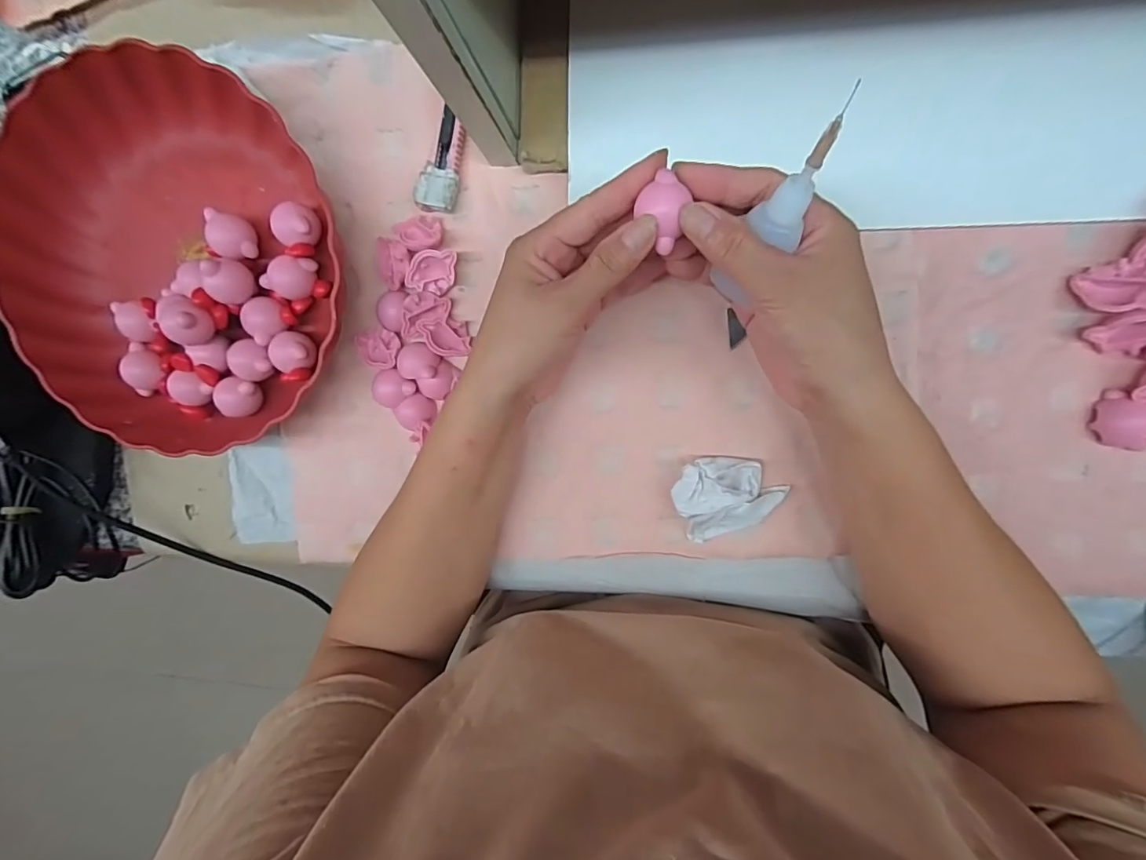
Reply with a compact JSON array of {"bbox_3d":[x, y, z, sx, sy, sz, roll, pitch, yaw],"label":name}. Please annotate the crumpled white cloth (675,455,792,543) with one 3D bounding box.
[{"bbox_3d":[0.098,0.040,0.315,0.064,0.021,0.051,-21,91,10],"label":"crumpled white cloth"}]

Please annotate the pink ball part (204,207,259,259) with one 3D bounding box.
[{"bbox_3d":[-0.229,-0.130,0.334,0.031,0.021,0.028,25,98,6],"label":"pink ball part"}]

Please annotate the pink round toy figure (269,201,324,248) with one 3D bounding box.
[{"bbox_3d":[-0.180,-0.134,0.329,0.027,0.029,0.027,1,95,9],"label":"pink round toy figure"}]

